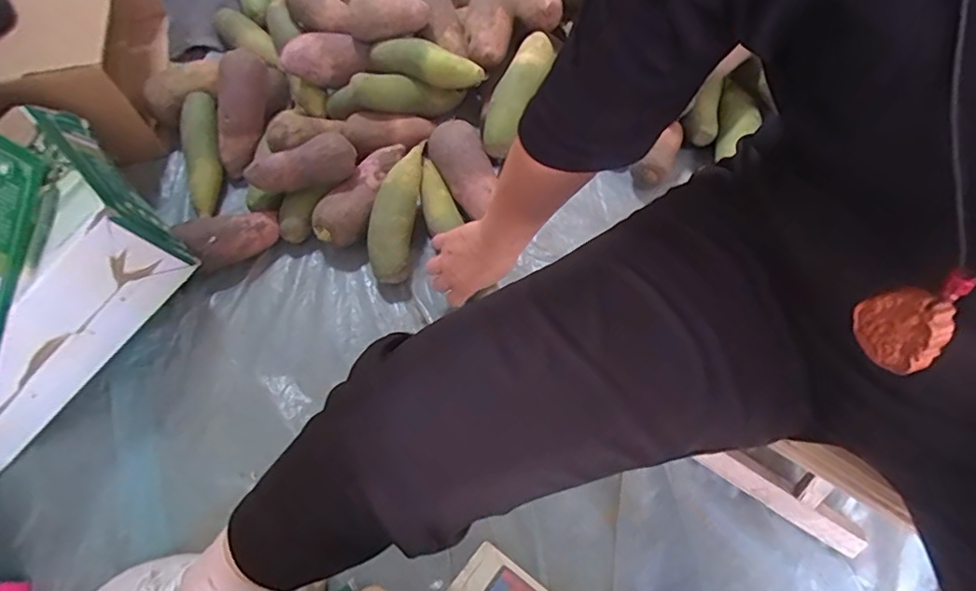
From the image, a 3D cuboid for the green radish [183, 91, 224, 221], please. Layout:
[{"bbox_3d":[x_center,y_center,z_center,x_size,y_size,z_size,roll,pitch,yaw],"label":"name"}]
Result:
[{"bbox_3d":[-0.427,-0.206,0.806,0.056,0.062,0.209,-12,63,-5],"label":"green radish"}]

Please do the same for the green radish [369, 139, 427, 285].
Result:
[{"bbox_3d":[-0.125,-0.114,0.730,0.057,0.049,0.193,2,63,3],"label":"green radish"}]

